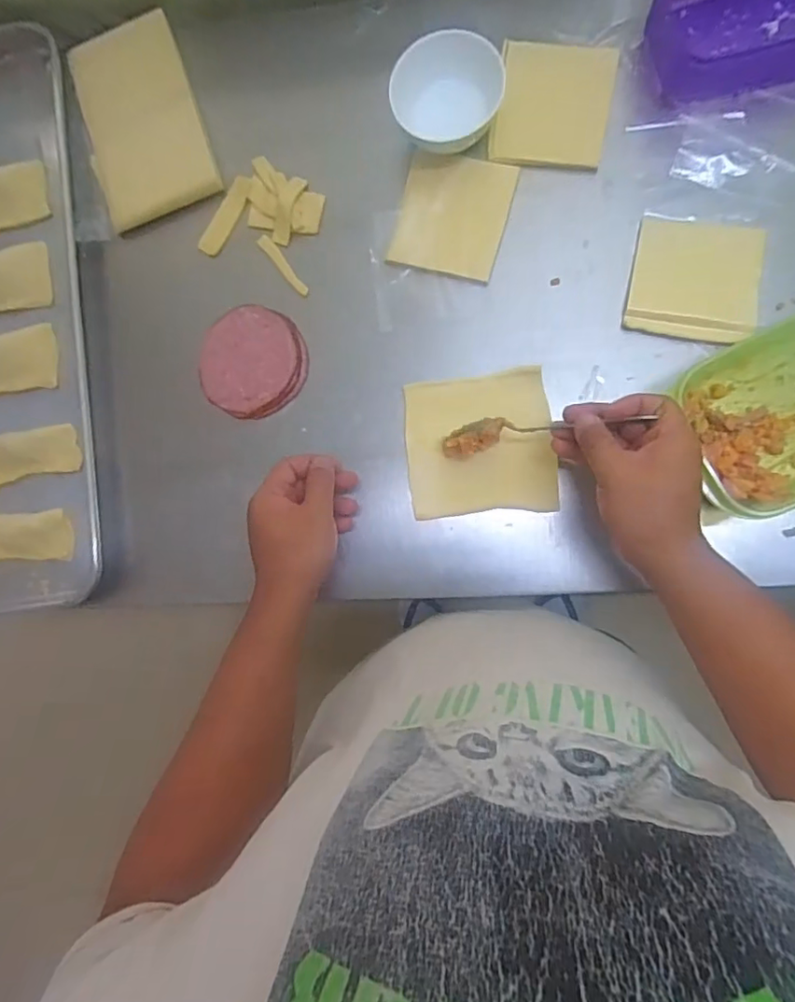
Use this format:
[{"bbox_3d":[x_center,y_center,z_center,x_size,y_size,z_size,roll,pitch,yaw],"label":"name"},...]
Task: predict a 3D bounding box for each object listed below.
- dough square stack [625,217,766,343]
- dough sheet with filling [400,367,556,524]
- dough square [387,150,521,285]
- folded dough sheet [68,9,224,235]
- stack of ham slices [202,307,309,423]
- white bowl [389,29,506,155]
[{"bbox_3d":[0.262,-0.194,0.492,0.102,0.012,0.101,11,88,8],"label":"dough square stack"},{"bbox_3d":[0.071,-0.051,0.493,0.127,0.038,0.122,-6,86,7],"label":"dough sheet with filling"},{"bbox_3d":[0.052,-0.267,0.523,0.097,0.007,0.110,15,89,8],"label":"dough square"},{"bbox_3d":[-0.259,-0.385,0.565,0.114,0.013,0.194,-18,85,6],"label":"folded dough sheet"},{"bbox_3d":[-0.141,-0.134,0.538,0.104,0.008,0.103,-39,83,4],"label":"stack of ham slices"},{"bbox_3d":[0.045,-0.362,0.507,0.098,0.053,0.085,-9,86,7],"label":"white bowl"}]

